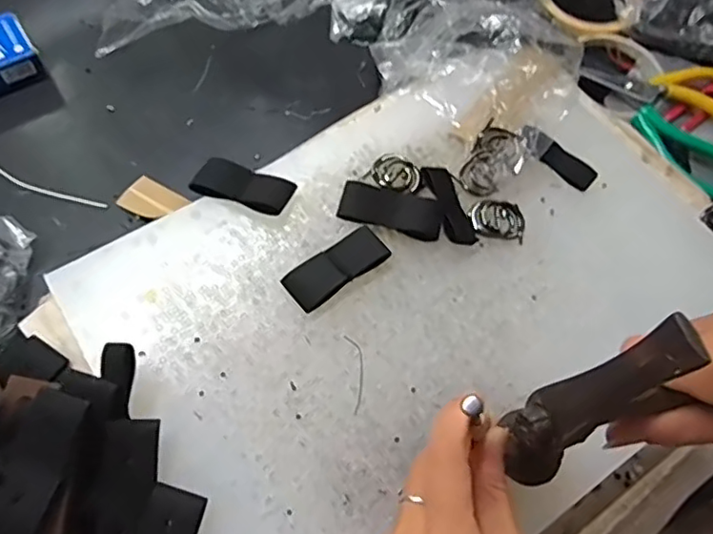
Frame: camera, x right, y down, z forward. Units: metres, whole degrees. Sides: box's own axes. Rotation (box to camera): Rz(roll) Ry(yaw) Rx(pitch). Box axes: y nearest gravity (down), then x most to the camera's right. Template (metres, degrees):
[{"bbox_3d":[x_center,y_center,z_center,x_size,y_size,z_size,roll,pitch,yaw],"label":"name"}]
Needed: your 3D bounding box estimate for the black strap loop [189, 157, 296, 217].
[{"bbox_3d":[-0.068,-0.049,0.363,0.058,0.012,0.028,20,65,5],"label":"black strap loop"}]

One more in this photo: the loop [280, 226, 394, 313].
[{"bbox_3d":[-0.012,-0.001,0.343,0.062,0.008,0.028,-33,72,-18],"label":"loop"}]

